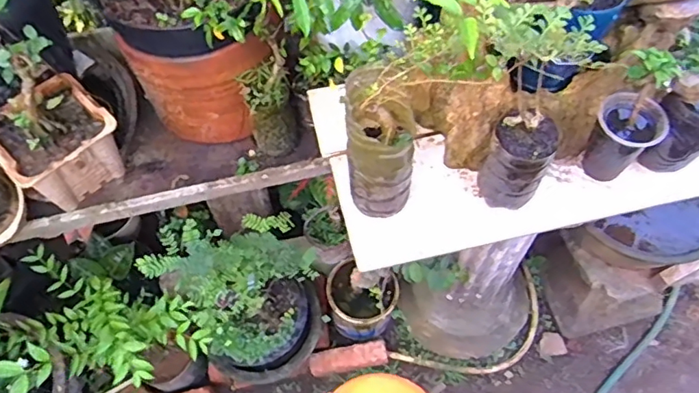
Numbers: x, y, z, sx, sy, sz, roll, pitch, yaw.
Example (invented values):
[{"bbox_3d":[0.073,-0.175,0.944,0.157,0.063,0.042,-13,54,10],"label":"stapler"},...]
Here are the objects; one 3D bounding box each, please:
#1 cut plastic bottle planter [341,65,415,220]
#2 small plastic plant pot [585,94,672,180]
[{"bbox_3d":[0.039,-0.065,0.705,0.085,0.210,0.088,1,61,0],"label":"cut plastic bottle planter"},{"bbox_3d":[0.386,-0.082,0.781,0.083,0.128,0.084,0,61,-1],"label":"small plastic plant pot"}]

